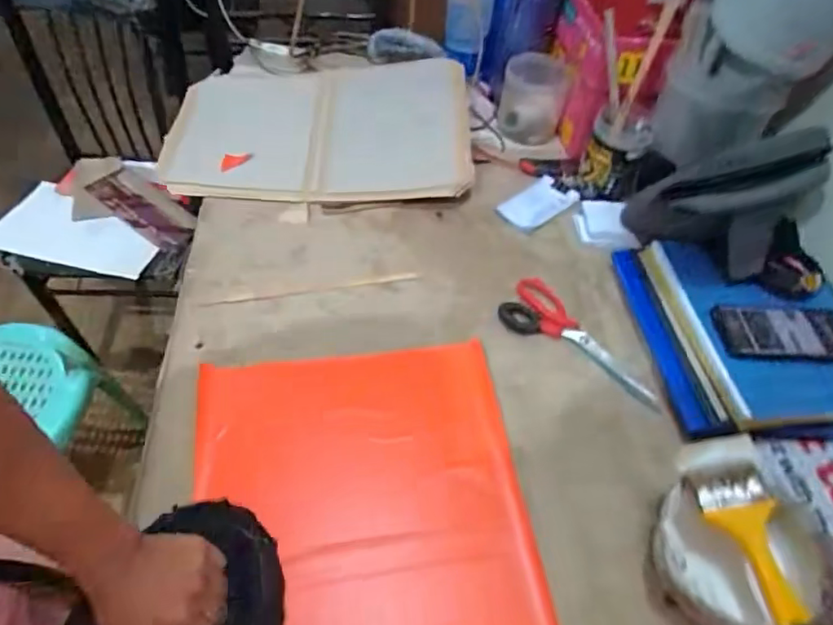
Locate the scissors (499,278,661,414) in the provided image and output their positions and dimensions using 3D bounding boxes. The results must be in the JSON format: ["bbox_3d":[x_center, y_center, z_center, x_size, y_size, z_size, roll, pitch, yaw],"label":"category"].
[{"bbox_3d":[0.216,0.040,0.718,0.226,0.008,0.094,38,59,21],"label":"scissors"}]

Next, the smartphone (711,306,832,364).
[{"bbox_3d":[0.461,0.026,0.691,0.181,0.014,0.080,2,53,-3],"label":"smartphone"}]

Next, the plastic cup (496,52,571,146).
[{"bbox_3d":[0.206,-0.383,0.996,0.110,0.101,0.111,5,53,-1],"label":"plastic cup"}]

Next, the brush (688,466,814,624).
[{"bbox_3d":[0.311,0.216,0.489,0.063,0.014,0.162,-9,54,-12],"label":"brush"}]

